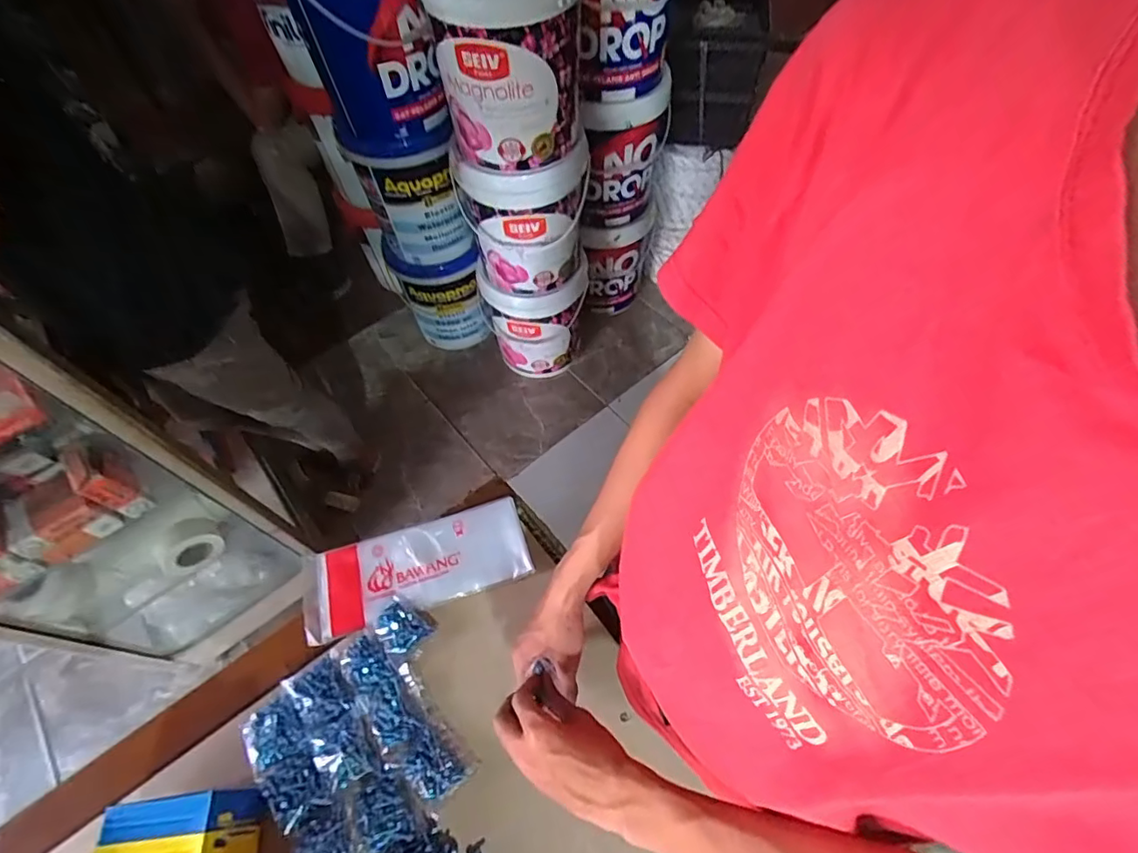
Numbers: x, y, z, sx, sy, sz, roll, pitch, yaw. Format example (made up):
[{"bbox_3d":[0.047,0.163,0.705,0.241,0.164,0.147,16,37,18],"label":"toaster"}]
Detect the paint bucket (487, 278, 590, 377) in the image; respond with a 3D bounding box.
[{"bbox_3d":[-0.101,-0.348,1.665,0.294,0.397,0.243,-16,59,-7],"label":"paint bucket"}]

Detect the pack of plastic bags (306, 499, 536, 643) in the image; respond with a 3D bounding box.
[{"bbox_3d":[-0.192,0.175,0.681,0.276,0.012,0.108,-16,59,-7],"label":"pack of plastic bags"}]

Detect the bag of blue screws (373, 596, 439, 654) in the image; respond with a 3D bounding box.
[{"bbox_3d":[-0.197,0.236,0.632,0.067,0.023,0.055,23,62,16],"label":"bag of blue screws"}]

